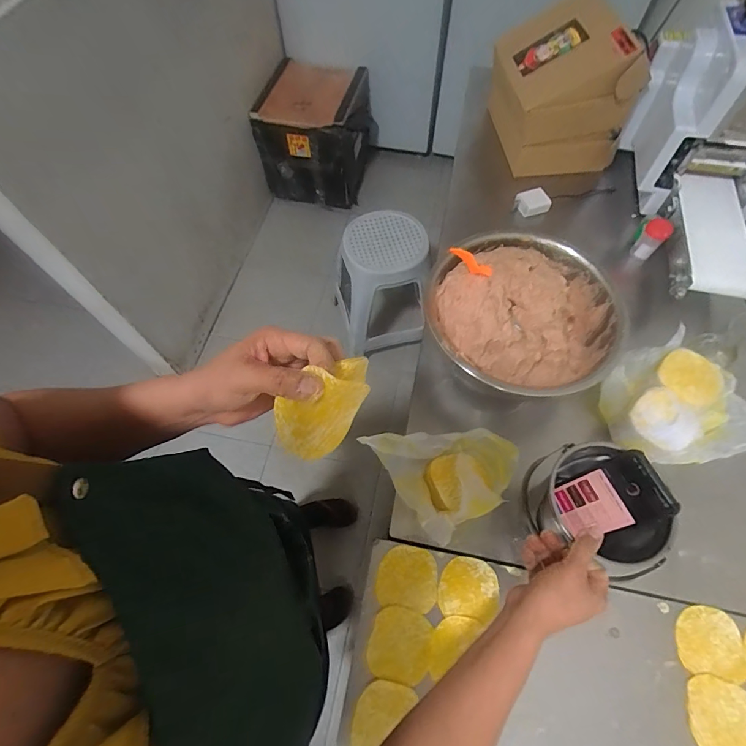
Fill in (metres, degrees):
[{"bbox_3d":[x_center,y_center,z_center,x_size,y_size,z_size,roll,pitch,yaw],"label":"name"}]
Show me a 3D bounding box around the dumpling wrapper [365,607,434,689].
[{"bbox_3d":[0.035,0.337,0.501,0.074,0.004,0.076,10,63,5],"label":"dumpling wrapper"}]

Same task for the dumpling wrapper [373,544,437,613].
[{"bbox_3d":[0.046,0.271,0.537,0.077,0.005,0.076,8,63,4],"label":"dumpling wrapper"}]

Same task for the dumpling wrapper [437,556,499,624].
[{"bbox_3d":[0.126,0.281,0.528,0.076,0.004,0.073,11,63,6],"label":"dumpling wrapper"}]

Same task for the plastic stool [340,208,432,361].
[{"bbox_3d":[0.037,-0.294,1.462,0.290,0.438,0.331,-8,62,-5],"label":"plastic stool"}]

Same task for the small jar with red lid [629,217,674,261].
[{"bbox_3d":[0.518,-0.247,0.754,0.037,0.074,0.041,-41,69,-20],"label":"small jar with red lid"}]

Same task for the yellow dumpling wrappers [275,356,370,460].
[{"bbox_3d":[-0.036,0.025,0.306,0.081,0.063,0.045,-24,65,-12],"label":"yellow dumpling wrappers"}]

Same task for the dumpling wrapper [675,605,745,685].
[{"bbox_3d":[0.417,0.332,0.499,0.075,0.004,0.075,11,63,5],"label":"dumpling wrapper"}]

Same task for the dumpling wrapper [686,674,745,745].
[{"bbox_3d":[0.406,0.396,0.466,0.079,0.005,0.072,6,63,3],"label":"dumpling wrapper"}]

